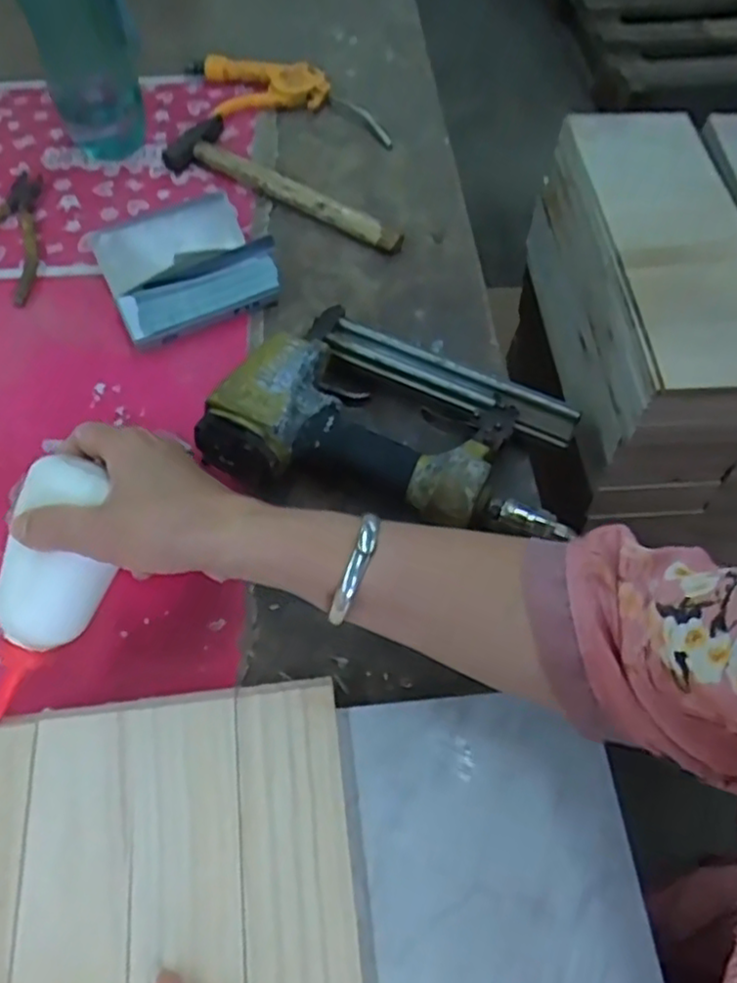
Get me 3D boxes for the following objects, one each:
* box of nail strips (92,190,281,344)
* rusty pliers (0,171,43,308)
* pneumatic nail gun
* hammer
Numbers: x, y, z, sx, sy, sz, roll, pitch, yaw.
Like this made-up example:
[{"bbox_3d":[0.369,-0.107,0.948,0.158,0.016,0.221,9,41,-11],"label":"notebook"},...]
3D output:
[{"bbox_3d":[-0.157,-0.197,0.596,0.131,0.025,0.144,-25,64,-14],"label":"box of nail strips"},{"bbox_3d":[-0.323,-0.232,0.620,0.088,0.008,0.153,7,61,3],"label":"rusty pliers"},{"bbox_3d":[0.025,-0.057,0.496,0.243,0.058,0.160,16,62,8],"label":"pneumatic nail gun"},{"bbox_3d":[-0.071,-0.292,0.647,0.254,0.022,0.072,26,63,13],"label":"hammer"}]

